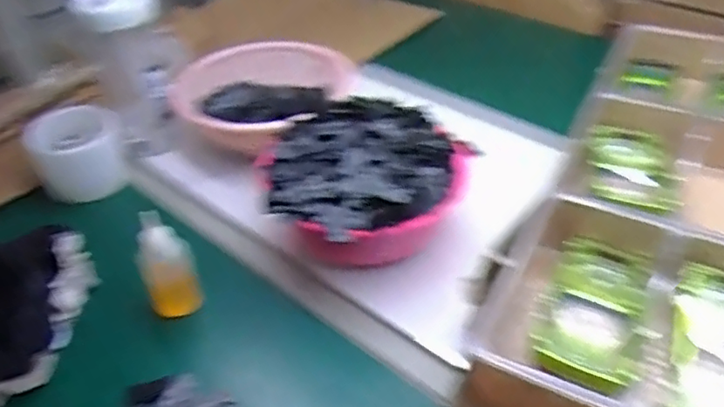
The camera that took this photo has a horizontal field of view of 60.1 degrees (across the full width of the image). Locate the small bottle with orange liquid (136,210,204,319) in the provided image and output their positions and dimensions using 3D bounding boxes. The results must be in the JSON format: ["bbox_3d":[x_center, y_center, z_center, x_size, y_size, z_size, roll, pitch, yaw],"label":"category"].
[{"bbox_3d":[-0.178,0.054,0.572,0.042,0.097,0.043,-15,40,-14],"label":"small bottle with orange liquid"}]

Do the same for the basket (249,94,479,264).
[{"bbox_3d":[0.005,-0.011,0.615,0.182,0.112,0.197,-2,39,1],"label":"basket"}]

